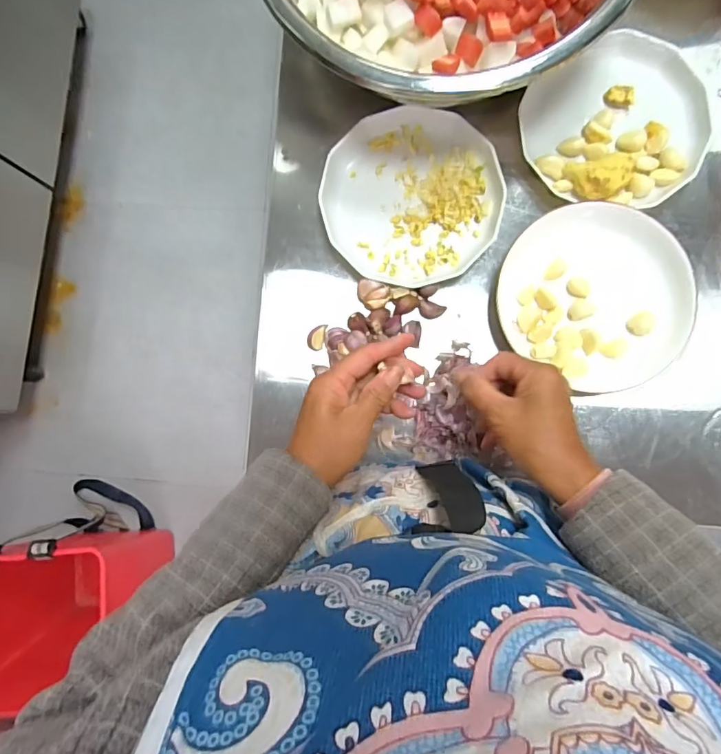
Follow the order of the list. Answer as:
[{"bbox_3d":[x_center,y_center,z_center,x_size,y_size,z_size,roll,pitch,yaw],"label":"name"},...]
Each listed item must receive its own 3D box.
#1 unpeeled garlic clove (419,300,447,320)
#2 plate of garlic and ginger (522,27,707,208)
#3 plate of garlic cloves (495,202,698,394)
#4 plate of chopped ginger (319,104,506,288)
[{"bbox_3d":[0.080,-0.075,0.553,0.030,0.012,0.019,19,91,5],"label":"unpeeled garlic clove"},{"bbox_3d":[0.279,-0.286,0.537,0.193,0.033,0.183,3,86,4],"label":"plate of garlic and ginger"},{"bbox_3d":[0.249,-0.085,0.522,0.201,0.038,0.175,34,89,6],"label":"plate of garlic cloves"},{"bbox_3d":[0.057,-0.207,0.561,0.193,0.022,0.198,0,86,4],"label":"plate of chopped ginger"}]

